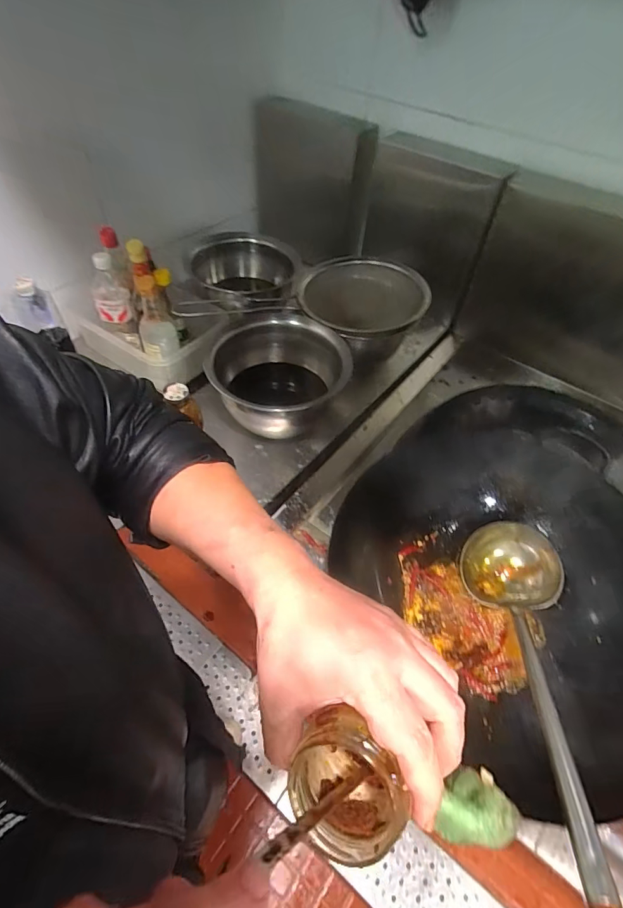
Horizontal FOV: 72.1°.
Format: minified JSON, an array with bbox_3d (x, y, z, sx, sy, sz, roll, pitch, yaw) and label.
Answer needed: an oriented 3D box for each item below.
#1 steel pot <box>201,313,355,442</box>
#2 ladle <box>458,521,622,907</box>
[{"bbox_3d":[-0.060,-0.131,0.842,0.241,0.170,0.264,3,51,-3],"label":"steel pot"},{"bbox_3d":[0.256,0.264,0.434,0.120,0.102,0.487,10,30,3],"label":"ladle"}]

